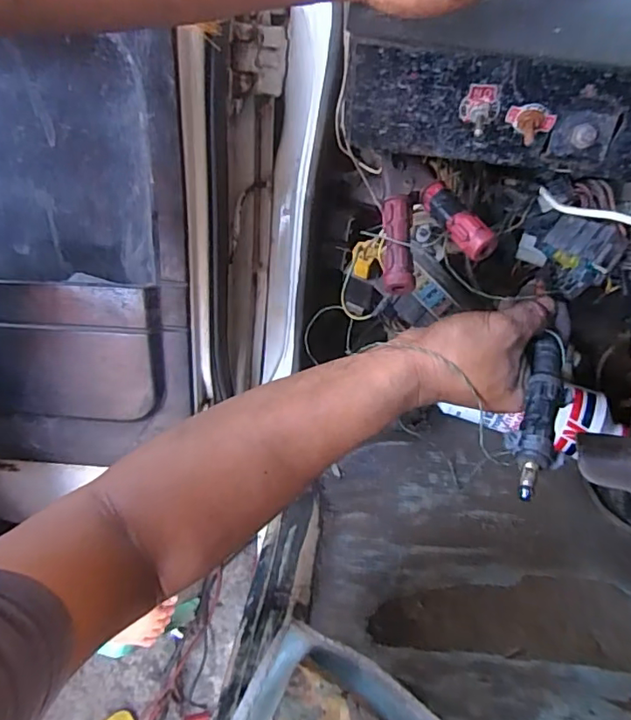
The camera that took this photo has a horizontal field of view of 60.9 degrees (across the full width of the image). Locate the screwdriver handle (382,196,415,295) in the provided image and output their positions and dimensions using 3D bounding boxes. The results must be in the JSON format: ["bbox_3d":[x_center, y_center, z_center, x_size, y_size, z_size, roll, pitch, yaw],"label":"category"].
[{"bbox_3d":[0.059,-0.084,0.386,0.022,0.020,0.072,1,75,1],"label":"screwdriver handle"}]

